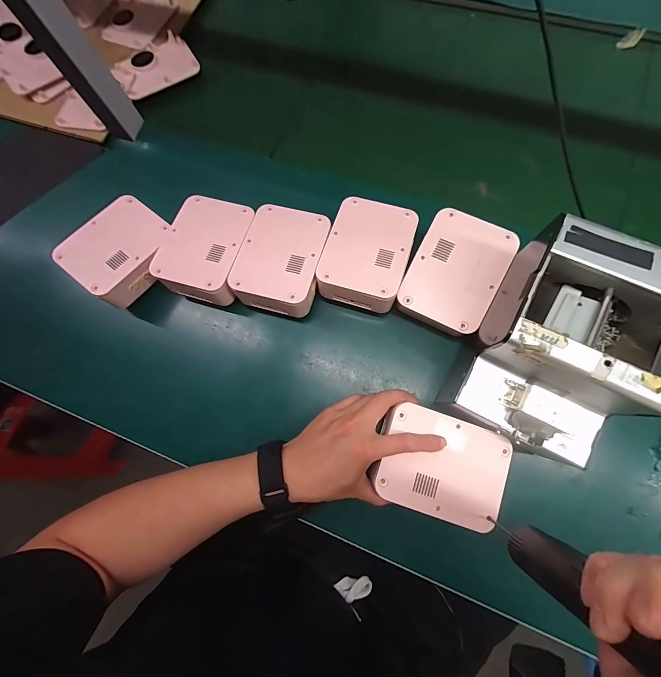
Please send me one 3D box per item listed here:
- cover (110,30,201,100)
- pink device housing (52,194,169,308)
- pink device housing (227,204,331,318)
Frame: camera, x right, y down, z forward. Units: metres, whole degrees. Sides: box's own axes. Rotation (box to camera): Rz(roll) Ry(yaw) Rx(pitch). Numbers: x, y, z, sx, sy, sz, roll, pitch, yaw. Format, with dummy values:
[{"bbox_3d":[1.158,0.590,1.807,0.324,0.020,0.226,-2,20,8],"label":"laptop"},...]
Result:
[{"bbox_3d":[-0.291,-0.453,0.526,0.130,0.018,0.089,-33,75,-5],"label":"cover"},{"bbox_3d":[-0.276,-0.117,0.418,0.105,0.046,0.127,39,81,13],"label":"pink device housing"},{"bbox_3d":[-0.060,-0.097,0.410,0.098,0.067,0.127,12,77,7],"label":"pink device housing"}]

